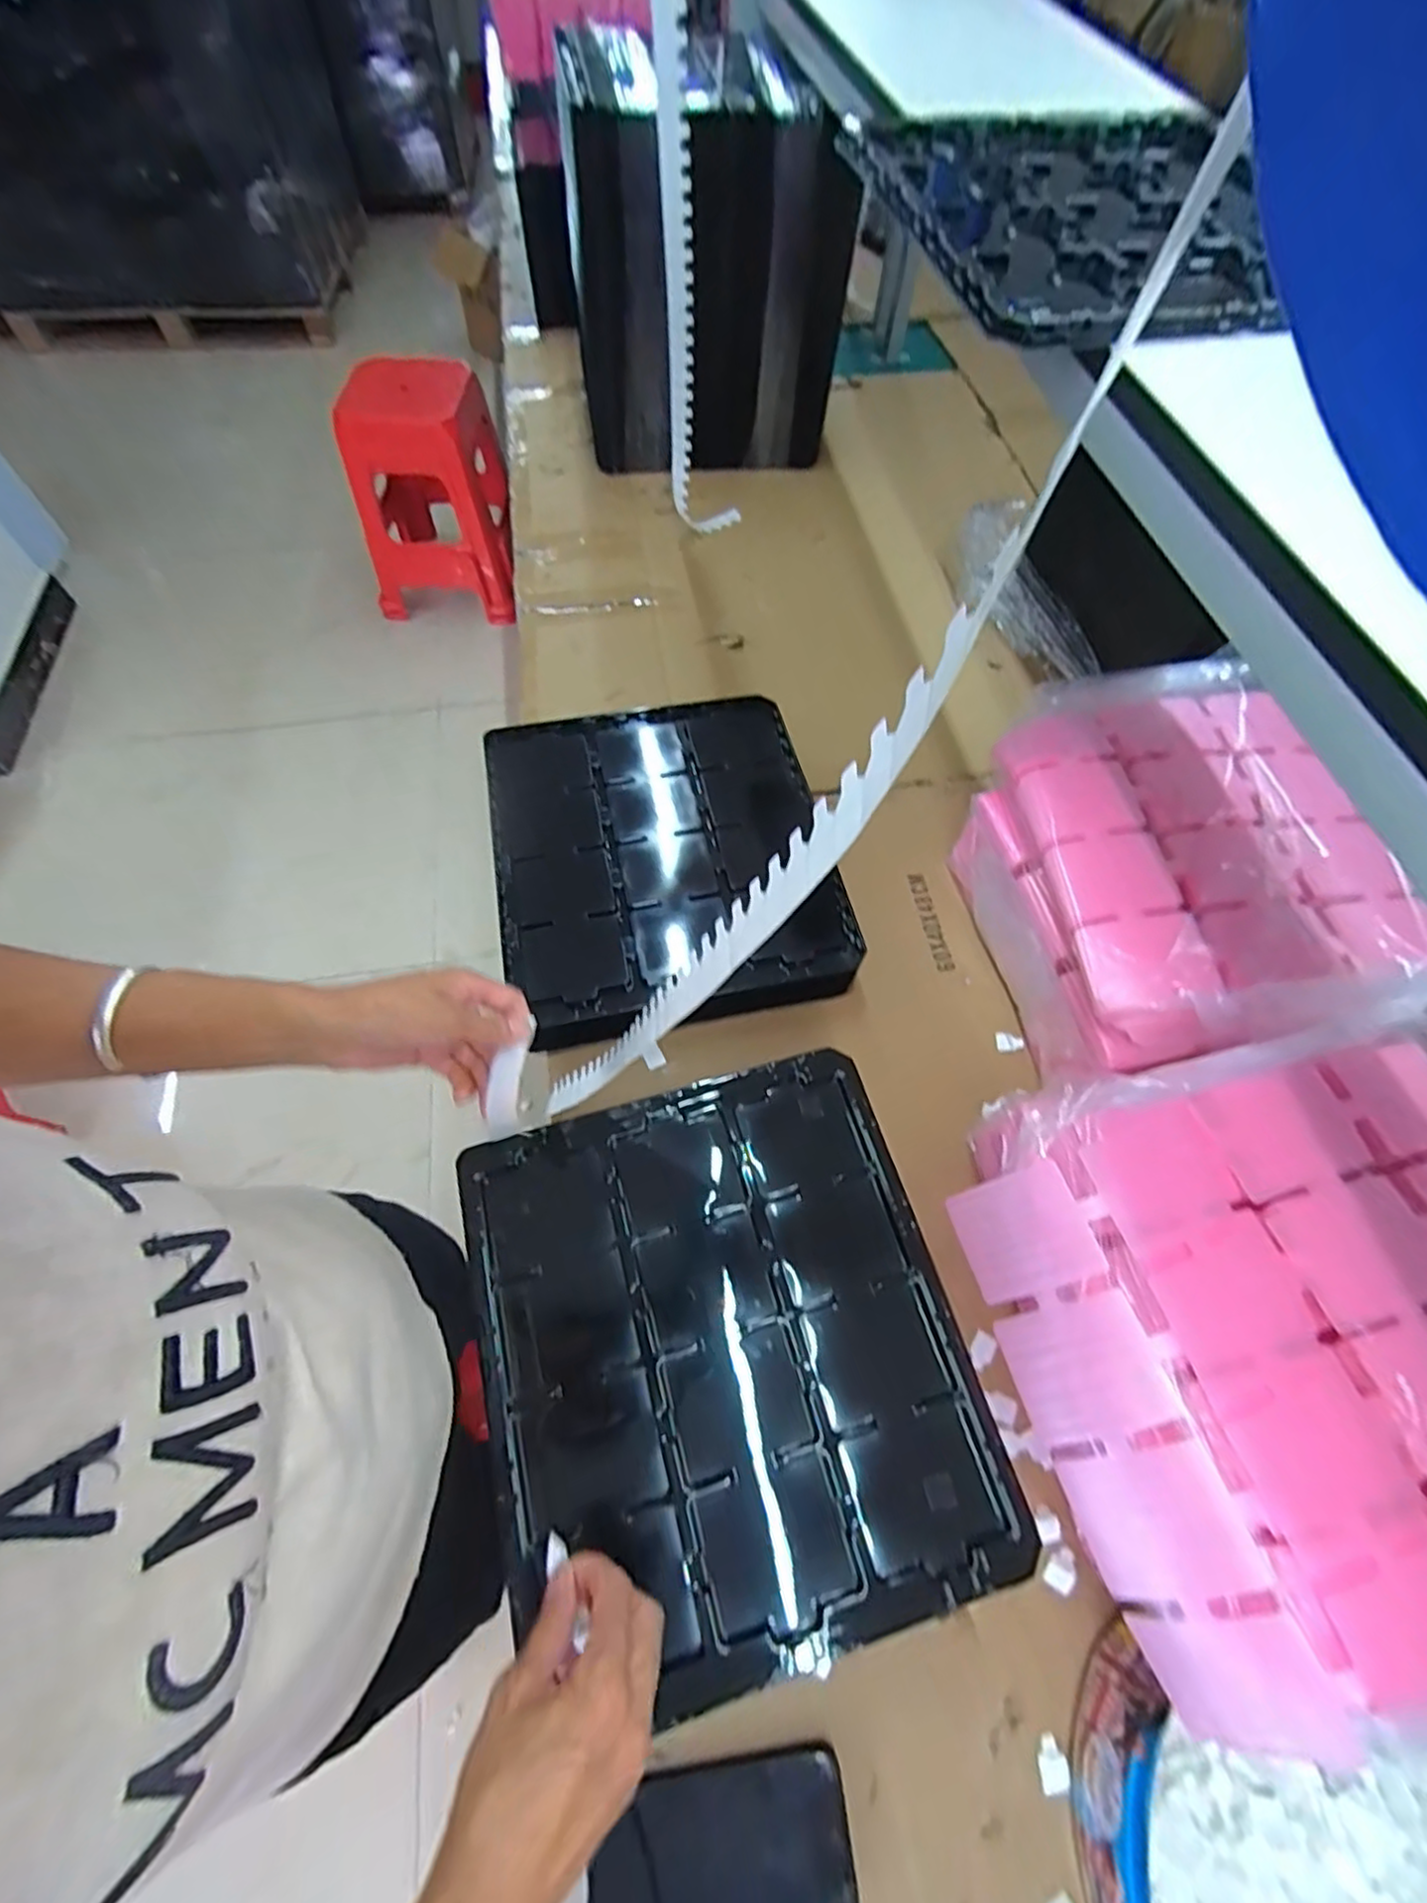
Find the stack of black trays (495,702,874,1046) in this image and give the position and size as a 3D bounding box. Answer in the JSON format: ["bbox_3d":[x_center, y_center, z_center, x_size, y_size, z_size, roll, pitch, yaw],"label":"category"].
[{"bbox_3d":[-0.057,-0.099,0.763,0.345,0.077,0.380,-10,63,-7],"label":"stack of black trays"}]

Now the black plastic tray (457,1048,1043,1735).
[{"bbox_3d":[0.008,0.283,0.513,0.331,0.018,0.369,-15,64,-9],"label":"black plastic tray"}]

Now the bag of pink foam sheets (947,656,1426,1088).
[{"bbox_3d":[0.424,-0.063,0.666,0.278,0.171,0.393,-5,62,-4],"label":"bag of pink foam sheets"}]

